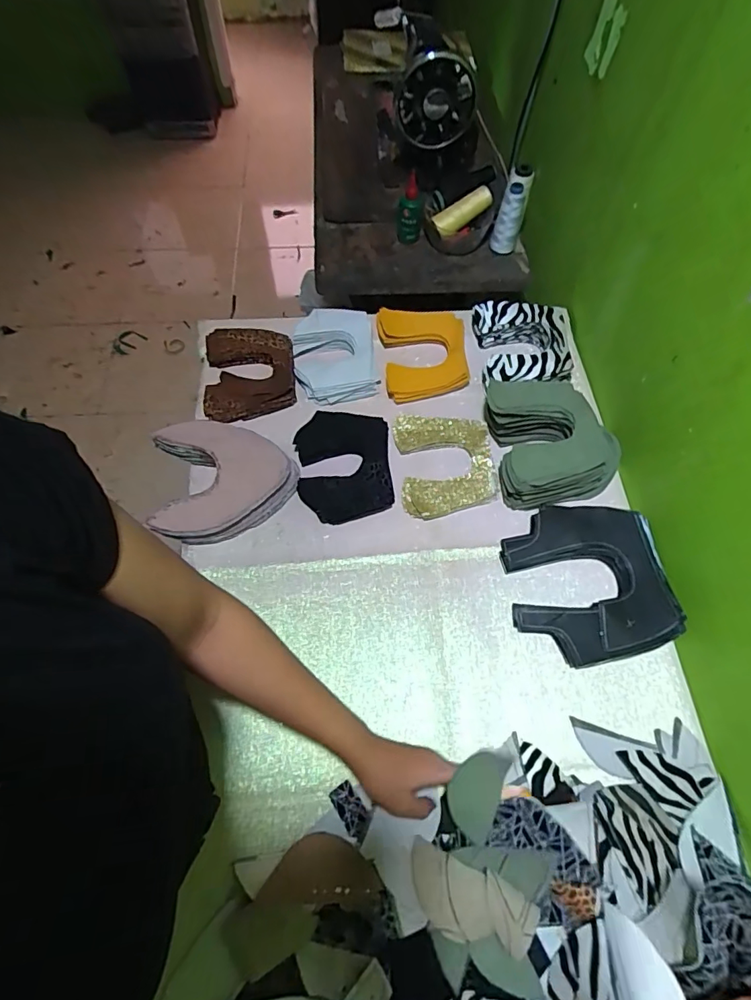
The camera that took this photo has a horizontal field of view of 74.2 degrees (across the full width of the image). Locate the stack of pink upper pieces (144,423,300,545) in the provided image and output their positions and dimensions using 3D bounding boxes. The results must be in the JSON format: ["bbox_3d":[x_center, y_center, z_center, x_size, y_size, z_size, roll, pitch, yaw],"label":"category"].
[{"bbox_3d":[-0.198,-0.030,0.658,0.179,0.051,0.171,-6,64,-4],"label":"stack of pink upper pieces"}]

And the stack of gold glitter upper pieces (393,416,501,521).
[{"bbox_3d":[0.099,-0.050,0.690,0.131,0.017,0.149,-5,64,-3],"label":"stack of gold glitter upper pieces"}]

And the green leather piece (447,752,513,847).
[{"bbox_3d":[0.095,0.284,0.477,0.048,0.005,0.091,15,101,4],"label":"green leather piece"}]

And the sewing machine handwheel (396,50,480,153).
[{"bbox_3d":[0.100,-0.664,0.828,0.128,0.125,0.038,-5,64,-3],"label":"sewing machine handwheel"}]

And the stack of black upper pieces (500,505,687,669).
[{"bbox_3d":[0.255,0.093,0.607,0.185,0.035,0.198,-6,64,-4],"label":"stack of black upper pieces"}]

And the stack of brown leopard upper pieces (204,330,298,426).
[{"bbox_3d":[-0.191,-0.195,0.758,0.132,0.029,0.158,-7,64,-5],"label":"stack of brown leopard upper pieces"}]

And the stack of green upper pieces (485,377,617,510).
[{"bbox_3d":[0.236,-0.085,0.672,0.155,0.068,0.175,-6,64,-4],"label":"stack of green upper pieces"}]

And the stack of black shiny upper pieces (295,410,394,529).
[{"bbox_3d":[-0.043,-0.052,0.681,0.125,0.034,0.154,-5,64,-4],"label":"stack of black shiny upper pieces"}]

